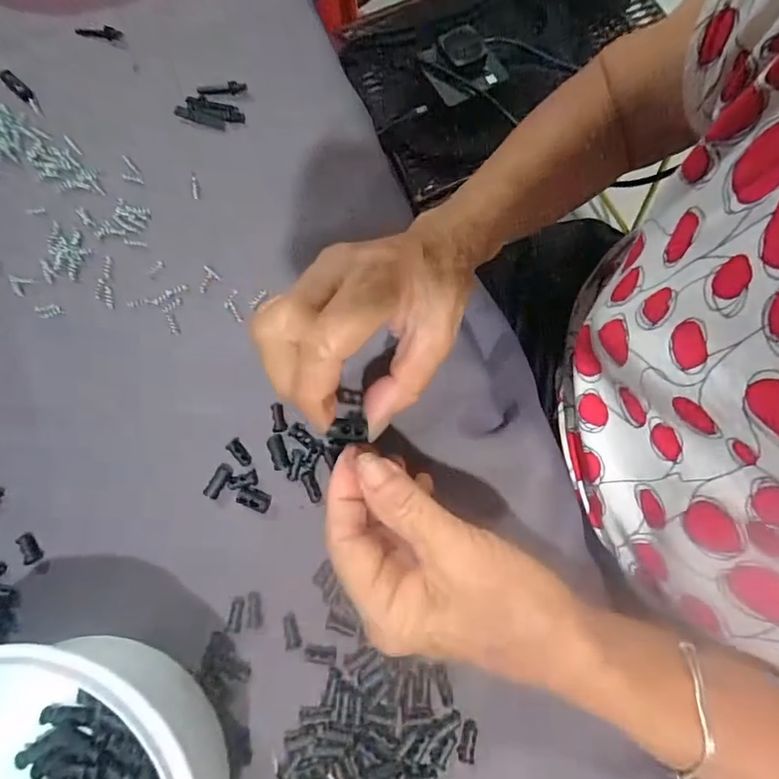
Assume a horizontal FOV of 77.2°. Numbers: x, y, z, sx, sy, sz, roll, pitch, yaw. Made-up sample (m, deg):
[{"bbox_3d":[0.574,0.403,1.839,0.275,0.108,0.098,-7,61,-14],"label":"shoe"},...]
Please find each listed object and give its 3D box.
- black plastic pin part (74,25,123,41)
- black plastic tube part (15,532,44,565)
[{"bbox_3d":[-0.212,-0.259,0.356,0.034,0.010,0.006,5,77,0],"label":"black plastic pin part"},{"bbox_3d":[-0.204,0.089,0.275,0.009,0.005,0.017,-34,80,-8],"label":"black plastic tube part"}]

